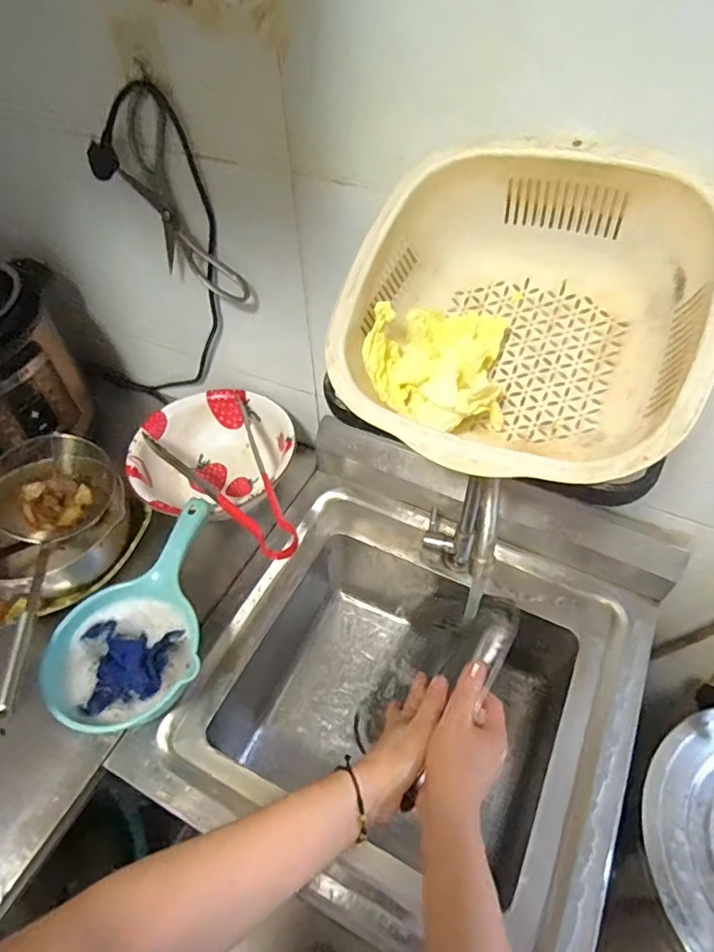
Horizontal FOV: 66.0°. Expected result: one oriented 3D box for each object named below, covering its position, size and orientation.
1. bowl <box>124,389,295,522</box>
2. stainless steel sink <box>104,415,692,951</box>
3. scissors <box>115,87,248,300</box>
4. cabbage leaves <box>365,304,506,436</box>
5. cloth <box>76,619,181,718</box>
[{"bbox_3d":[-0.202,-0.018,0.800,0.220,0.101,0.220,-1,50,1],"label":"bowl"},{"bbox_3d":[0.069,0.244,0.682,0.488,0.270,0.490,21,54,18],"label":"stainless steel sink"},{"bbox_3d":[-0.198,-0.308,0.626,0.144,0.215,0.020,19,54,17],"label":"scissors"},{"bbox_3d":[0.067,-0.093,0.458,0.115,0.070,0.121,9,51,10],"label":"cabbage leaves"},{"bbox_3d":[-0.255,0.208,0.594,0.102,0.014,0.095,5,51,6],"label":"cloth"}]

